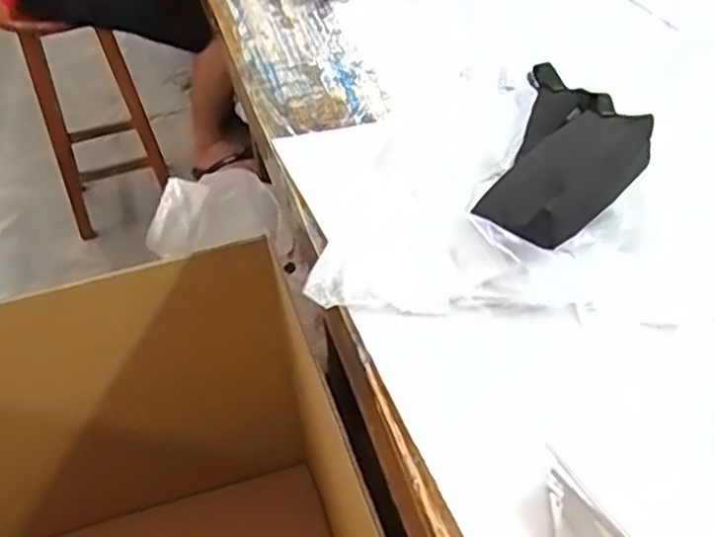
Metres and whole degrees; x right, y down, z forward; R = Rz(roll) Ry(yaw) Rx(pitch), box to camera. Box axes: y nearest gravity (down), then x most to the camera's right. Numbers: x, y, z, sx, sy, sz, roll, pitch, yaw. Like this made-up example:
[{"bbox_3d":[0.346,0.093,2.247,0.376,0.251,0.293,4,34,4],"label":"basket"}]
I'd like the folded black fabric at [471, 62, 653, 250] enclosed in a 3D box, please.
[{"bbox_3d":[0.208,-0.121,0.680,0.126,0.044,0.270,13,45,19],"label":"folded black fabric"}]

